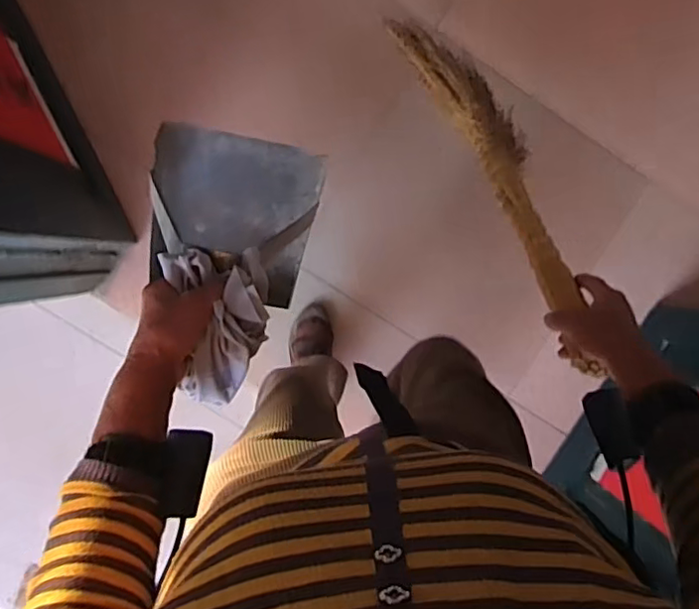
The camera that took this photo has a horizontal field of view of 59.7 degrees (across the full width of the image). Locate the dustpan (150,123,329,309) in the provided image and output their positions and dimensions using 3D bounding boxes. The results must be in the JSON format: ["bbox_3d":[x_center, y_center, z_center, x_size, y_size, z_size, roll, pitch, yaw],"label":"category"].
[{"bbox_3d":[-0.191,-0.141,1.001,0.271,0.094,0.263,10,107,-18],"label":"dustpan"}]

